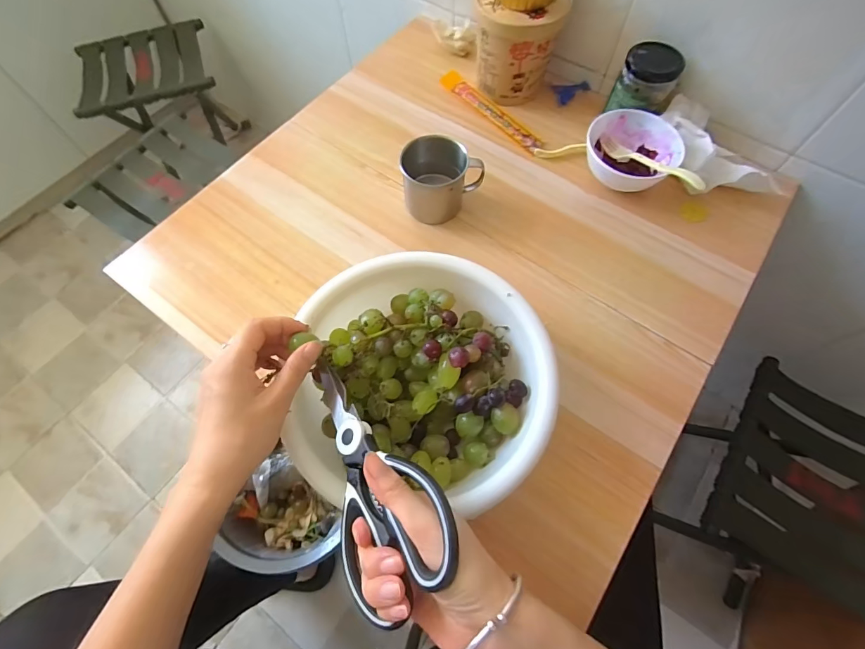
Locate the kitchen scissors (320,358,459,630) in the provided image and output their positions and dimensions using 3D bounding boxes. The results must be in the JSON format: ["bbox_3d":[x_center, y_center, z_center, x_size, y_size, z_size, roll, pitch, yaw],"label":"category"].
[{"bbox_3d":[-0.035,0.087,0.274,0.082,0.014,0.179,-33,54,23],"label":"kitchen scissors"}]

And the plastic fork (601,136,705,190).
[{"bbox_3d":[0.253,-0.186,0.480,0.019,0.019,0.141,-30,50,-12],"label":"plastic fork"}]

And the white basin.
[{"bbox_3d":[-0.004,0.049,0.373,0.207,0.082,0.202,0,66,1],"label":"white basin"}]

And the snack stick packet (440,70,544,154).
[{"bbox_3d":[0.079,-0.292,0.568,0.028,0.011,0.177,-37,70,-15],"label":"snack stick packet"}]

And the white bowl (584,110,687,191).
[{"bbox_3d":[0.236,-0.203,0.504,0.104,0.052,0.101,0,66,1],"label":"white bowl"}]

